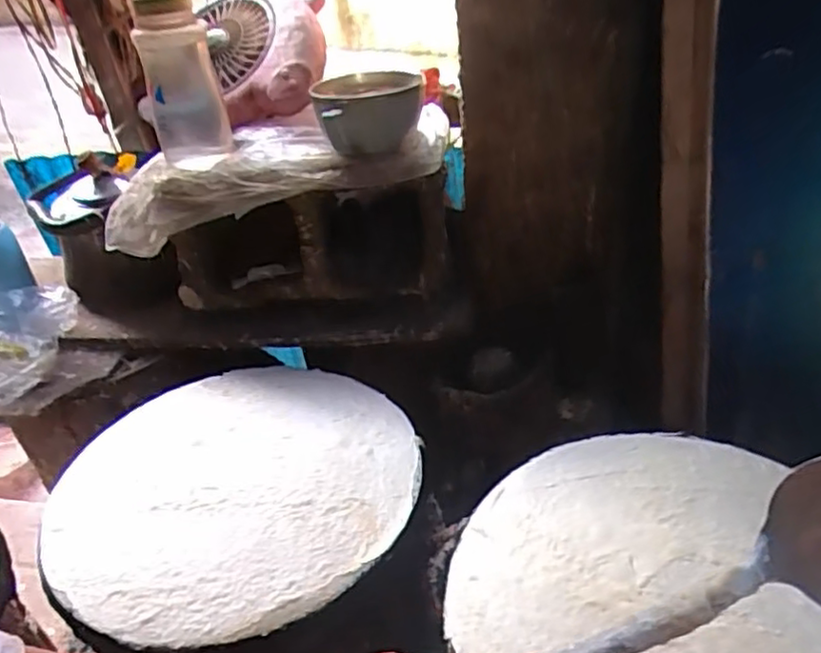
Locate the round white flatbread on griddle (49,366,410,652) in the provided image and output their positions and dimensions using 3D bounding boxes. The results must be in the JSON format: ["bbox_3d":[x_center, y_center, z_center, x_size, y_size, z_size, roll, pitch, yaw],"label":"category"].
[{"bbox_3d":[-0.181,0.158,0.699,0.361,0.034,0.359,-5,36,4],"label":"round white flatbread on griddle"}]

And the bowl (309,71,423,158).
[{"bbox_3d":[-0.051,-0.277,0.861,0.132,0.082,0.132,-5,36,4],"label":"bowl"}]

